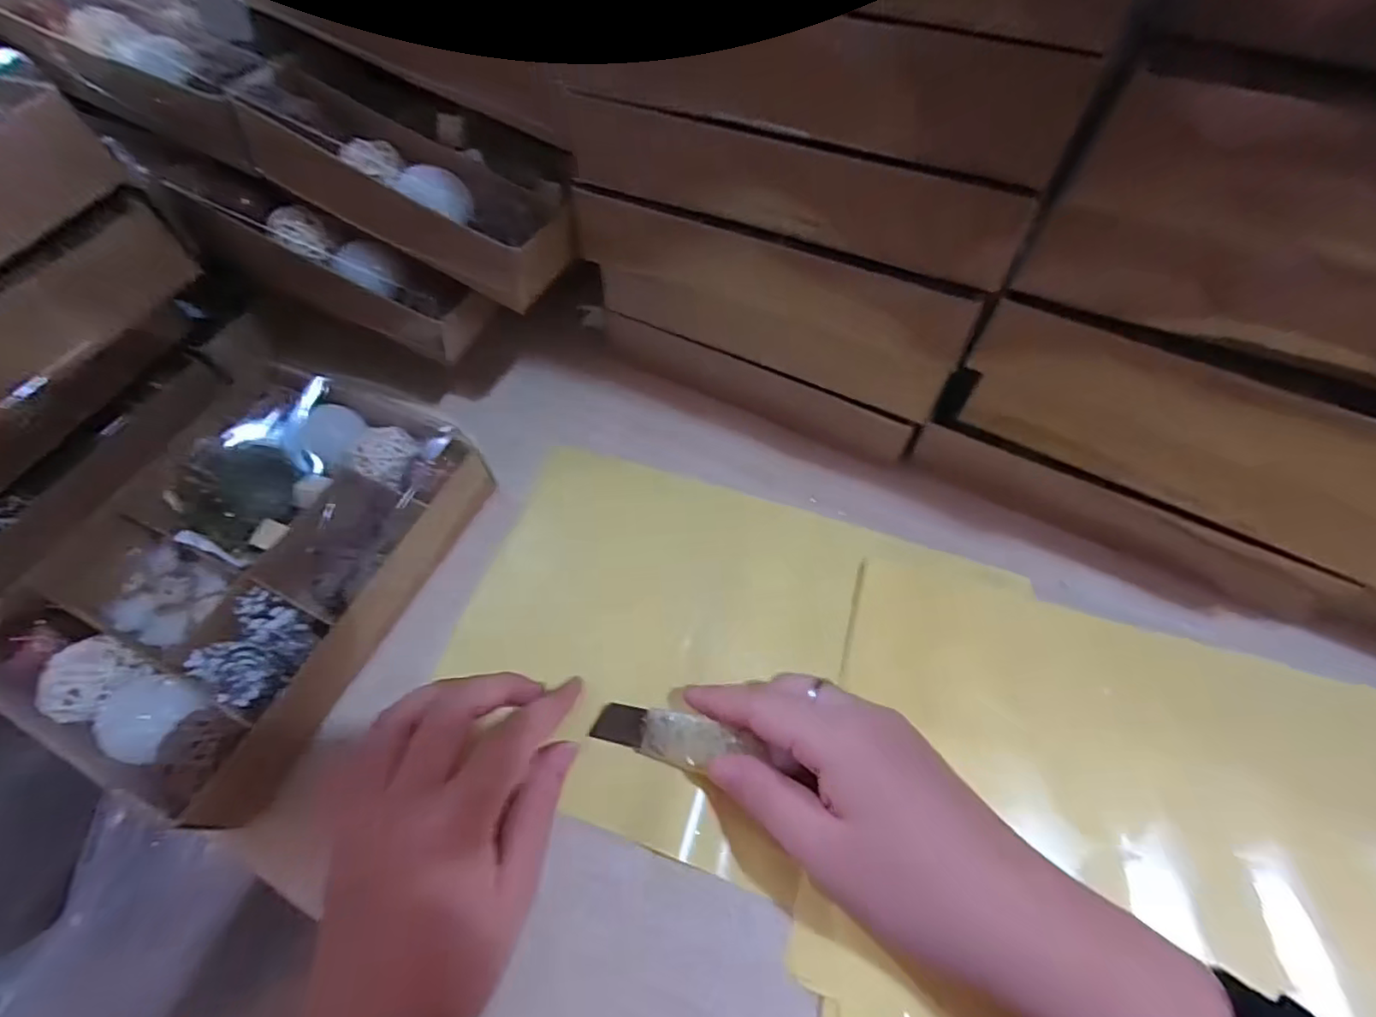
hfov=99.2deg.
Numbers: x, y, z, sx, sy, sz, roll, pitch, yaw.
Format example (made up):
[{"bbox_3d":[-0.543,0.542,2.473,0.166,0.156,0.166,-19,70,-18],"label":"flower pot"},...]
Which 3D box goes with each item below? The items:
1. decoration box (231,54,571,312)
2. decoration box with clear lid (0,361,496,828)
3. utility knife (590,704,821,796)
[{"bbox_3d":[-0.144,-0.167,0.305,0.175,0.052,0.064,27,63,-2],"label":"decoration box"},{"bbox_3d":[-0.240,0.018,0.315,0.197,0.045,0.226,22,64,16],"label":"decoration box with clear lid"},{"bbox_3d":[0.003,0.105,0.262,0.103,0.009,0.021,2,59,24],"label":"utility knife"}]

